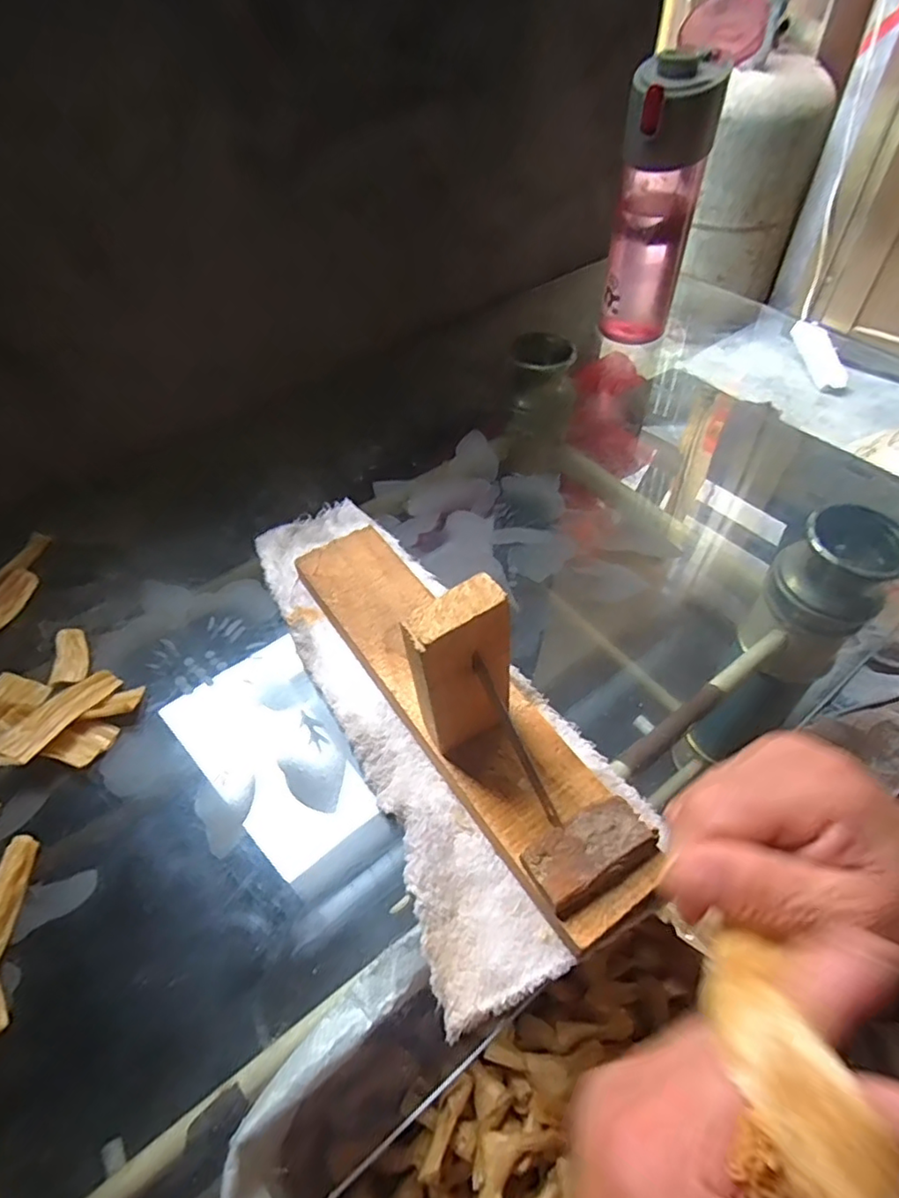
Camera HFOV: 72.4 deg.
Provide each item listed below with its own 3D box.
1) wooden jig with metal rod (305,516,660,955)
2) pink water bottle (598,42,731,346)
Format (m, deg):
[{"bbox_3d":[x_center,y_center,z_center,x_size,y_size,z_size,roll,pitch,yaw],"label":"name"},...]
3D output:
[{"bbox_3d":[0.004,0.022,0.312,0.067,0.123,0.271,-29,55,-20],"label":"wooden jig with metal rod"},{"bbox_3d":[0.183,-0.341,0.550,0.070,0.216,0.069,9,52,10],"label":"pink water bottle"}]

